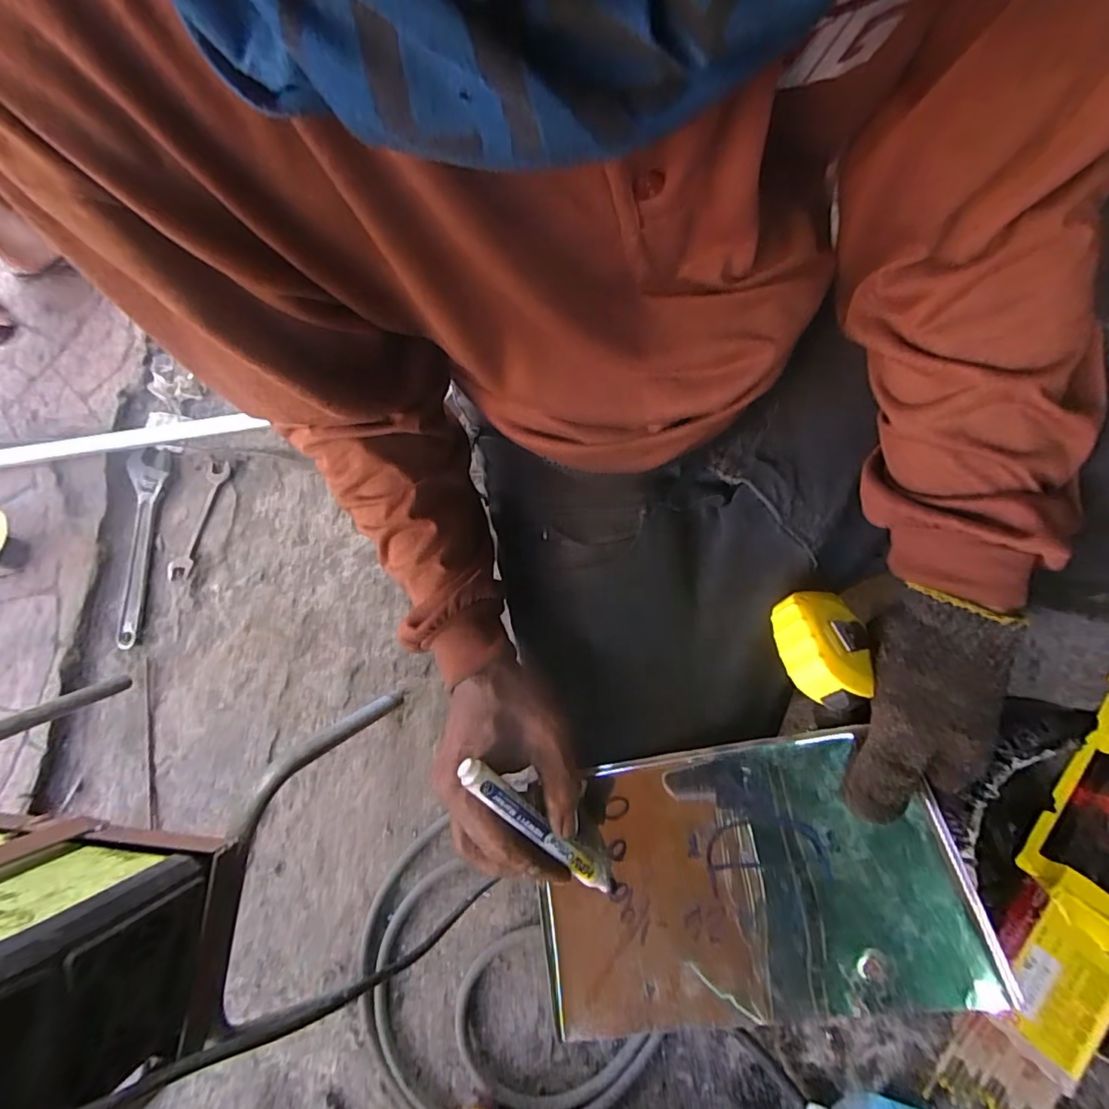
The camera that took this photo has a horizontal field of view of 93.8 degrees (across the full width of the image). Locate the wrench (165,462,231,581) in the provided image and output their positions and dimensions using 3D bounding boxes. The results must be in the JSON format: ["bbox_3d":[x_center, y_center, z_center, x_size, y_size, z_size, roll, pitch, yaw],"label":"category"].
[{"bbox_3d":[-0.509,-0.051,0.739,0.036,0.009,0.179,11,79,8],"label":"wrench"}]

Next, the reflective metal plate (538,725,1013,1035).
[{"bbox_3d":[0.104,0.191,0.307,0.230,0.013,0.137,-15,63,11],"label":"reflective metal plate"}]

